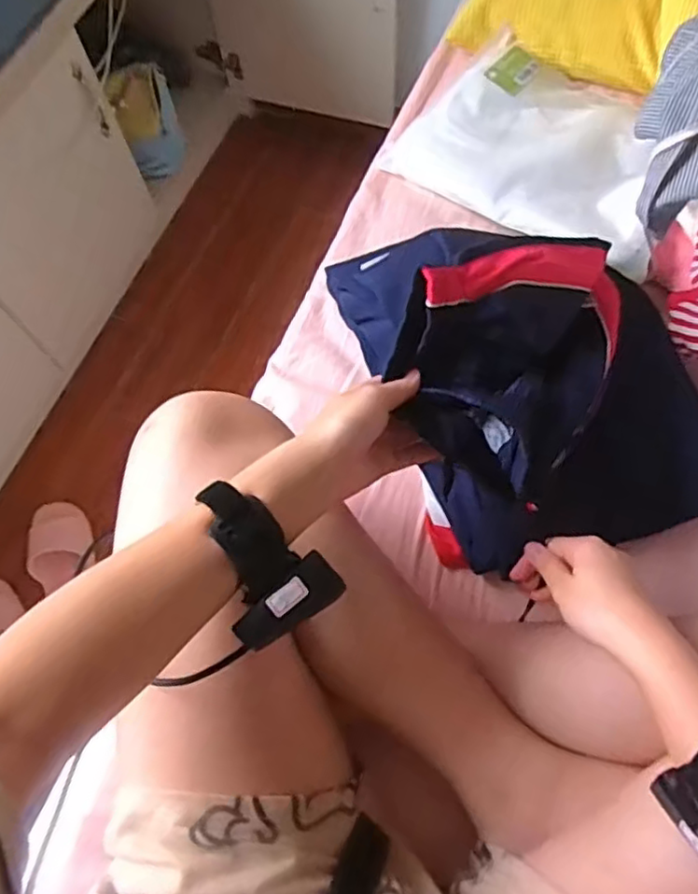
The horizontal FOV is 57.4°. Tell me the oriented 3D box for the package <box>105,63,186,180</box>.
[{"bbox_3d":[-0.383,-0.624,1.234,0.121,0.200,0.056,-40,71,-13],"label":"package"}]

